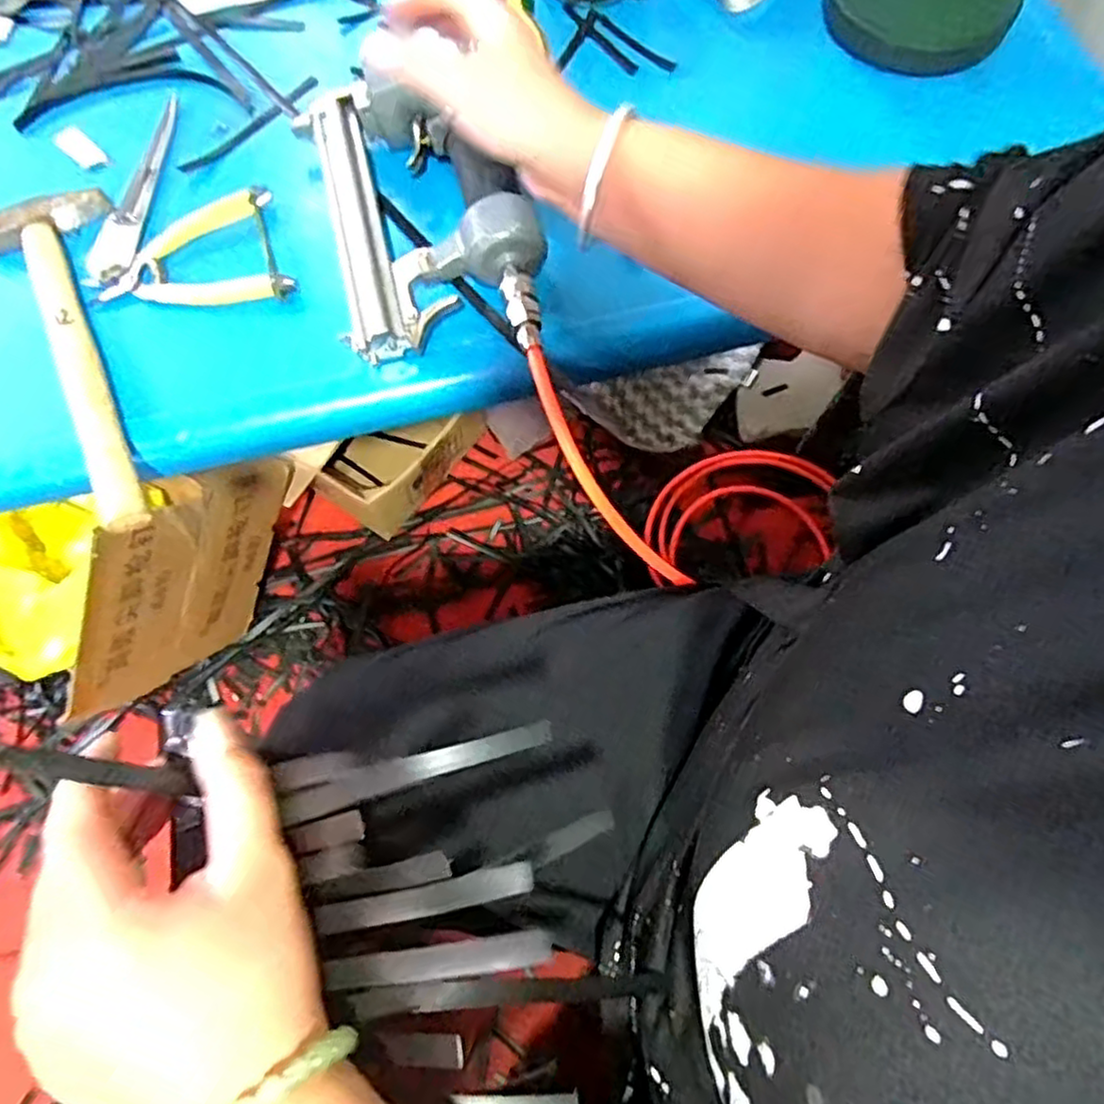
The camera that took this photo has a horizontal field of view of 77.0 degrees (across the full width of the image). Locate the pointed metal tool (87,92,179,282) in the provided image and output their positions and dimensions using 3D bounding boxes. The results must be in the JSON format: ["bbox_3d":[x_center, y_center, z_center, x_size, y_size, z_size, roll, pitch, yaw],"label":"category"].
[{"bbox_3d":[-0.307,-0.273,0.513,0.030,0.011,0.177,1,69,0],"label":"pointed metal tool"}]

